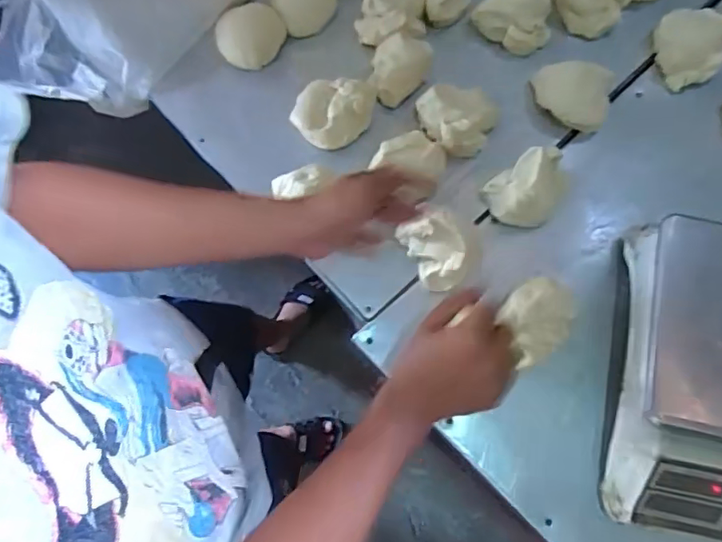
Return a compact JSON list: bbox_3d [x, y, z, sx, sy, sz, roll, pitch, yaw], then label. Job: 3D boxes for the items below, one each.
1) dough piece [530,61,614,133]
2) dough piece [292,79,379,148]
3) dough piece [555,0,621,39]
[{"bbox_3d":[0.275,-0.234,0.707,0.102,0.065,0.080,26,76,8],"label":"dough piece"},{"bbox_3d":[-0.038,-0.205,0.710,0.103,0.054,0.090,15,74,5],"label":"dough piece"},{"bbox_3d":[0.314,-0.371,0.744,0.090,0.047,0.088,-5,74,0],"label":"dough piece"}]

